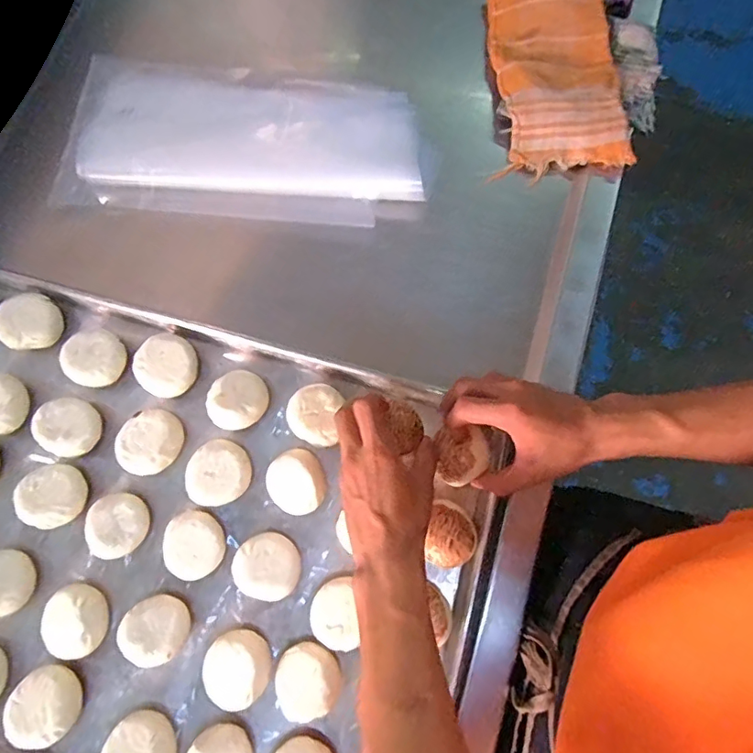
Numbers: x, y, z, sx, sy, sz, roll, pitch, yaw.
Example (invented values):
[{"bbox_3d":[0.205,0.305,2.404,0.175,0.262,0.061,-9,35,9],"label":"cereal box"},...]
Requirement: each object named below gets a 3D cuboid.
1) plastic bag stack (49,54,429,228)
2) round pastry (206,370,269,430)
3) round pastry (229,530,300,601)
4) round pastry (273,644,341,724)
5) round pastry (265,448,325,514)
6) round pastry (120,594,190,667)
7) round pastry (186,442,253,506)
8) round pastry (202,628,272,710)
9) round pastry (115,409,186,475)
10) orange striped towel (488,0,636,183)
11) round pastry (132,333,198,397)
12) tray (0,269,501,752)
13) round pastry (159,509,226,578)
[{"bbox_3d":[-0.139,-0.255,0.566,0.375,0.025,0.175,6,78,0],"label":"plastic bag stack"},{"bbox_3d":[-0.130,0.024,0.494,0.055,0.035,0.051,0,78,-1],"label":"round pastry"},{"bbox_3d":[-0.096,0.167,0.462,0.055,0.036,0.053,0,78,-1],"label":"round pastry"},{"bbox_3d":[-0.058,0.258,0.445,0.052,0.034,0.056,0,78,-1],"label":"round pastry"},{"bbox_3d":[-0.075,0.098,0.479,0.051,0.029,0.056,0,78,-1],"label":"round pastry"},{"bbox_3d":[-0.189,0.217,0.449,0.051,0.031,0.049,0,78,-1],"label":"round pastry"},{"bbox_3d":[-0.143,0.089,0.480,0.054,0.033,0.055,0,78,-1],"label":"round pastry"},{"bbox_3d":[-0.119,0.248,0.444,0.054,0.036,0.055,0,78,-1],"label":"round pastry"},{"bbox_3d":[-0.210,0.061,0.486,0.058,0.036,0.057,0,78,-1],"label":"round pastry"},{"bbox_3d":[0.202,-0.358,0.590,0.136,0.039,0.272,-5,78,-2],"label":"orange striped towel"},{"bbox_3d":[-0.199,-0.008,0.502,0.056,0.033,0.057,0,78,-1],"label":"round pastry"},{"bbox_3d":[-0.221,0.143,0.462,0.597,0.034,0.399,16,78,2],"label":"tray"},{"bbox_3d":[-0.164,0.151,0.468,0.051,0.030,0.056,0,78,-1],"label":"round pastry"}]

